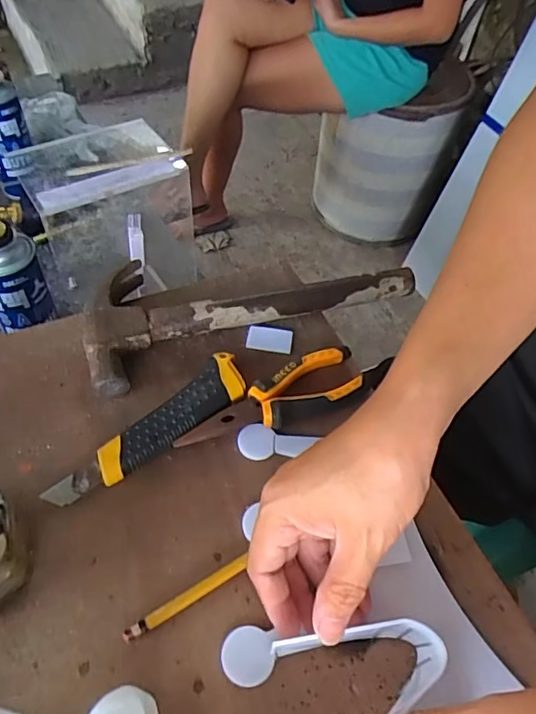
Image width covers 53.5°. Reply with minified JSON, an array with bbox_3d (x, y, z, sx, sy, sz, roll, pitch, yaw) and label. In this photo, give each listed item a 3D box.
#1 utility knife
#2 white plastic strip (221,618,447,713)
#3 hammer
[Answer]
[{"bbox_3d":[-0.084,0.056,0.397,0.162,0.018,0.035,-34,63,-28],"label":"utility knife"},{"bbox_3d":[0.038,0.197,0.289,0.124,0.039,0.108,-7,56,-8],"label":"white plastic strip"},{"bbox_3d":[-0.023,-0.061,0.475,0.288,0.033,0.113,-19,57,-20],"label":"hammer"}]

